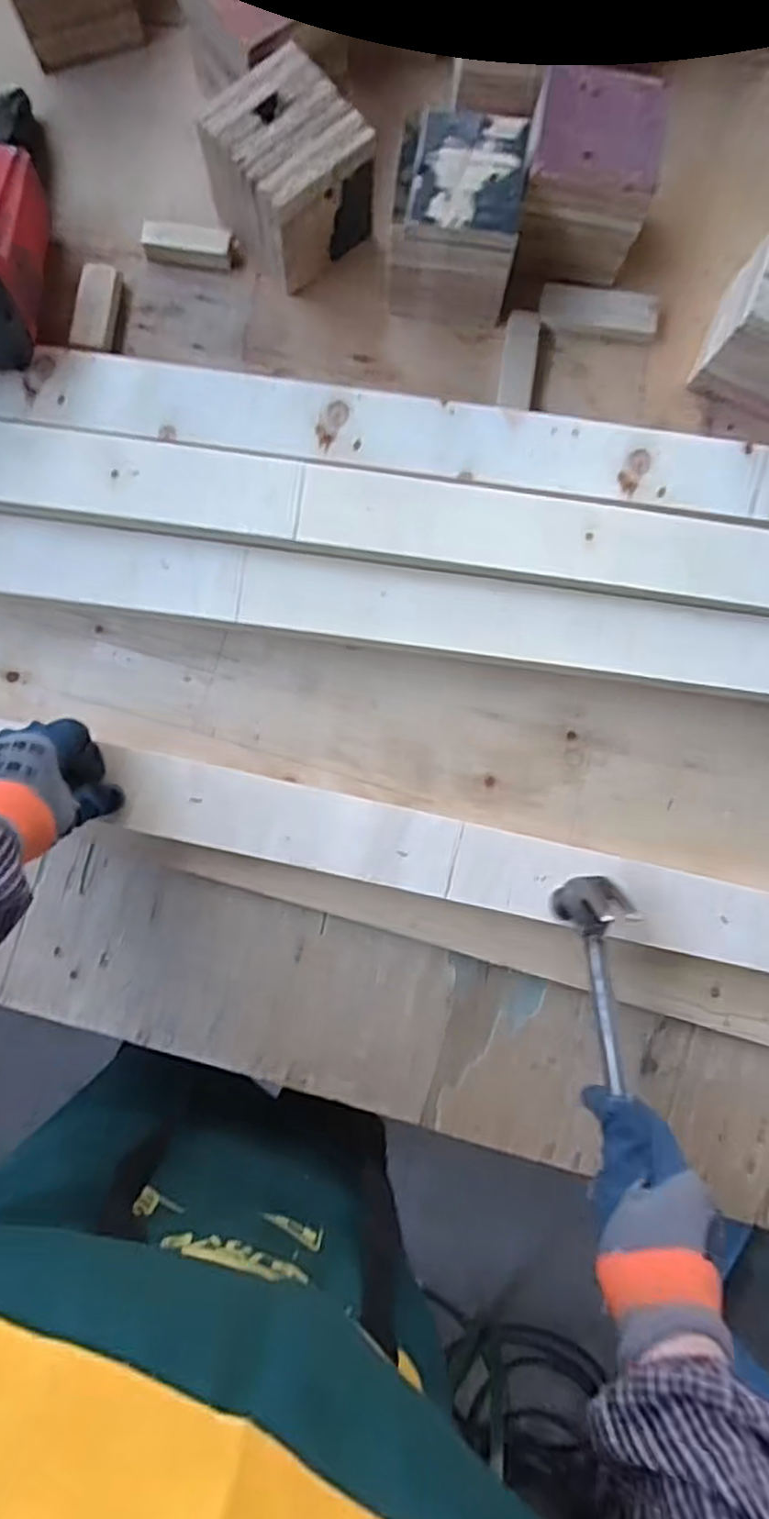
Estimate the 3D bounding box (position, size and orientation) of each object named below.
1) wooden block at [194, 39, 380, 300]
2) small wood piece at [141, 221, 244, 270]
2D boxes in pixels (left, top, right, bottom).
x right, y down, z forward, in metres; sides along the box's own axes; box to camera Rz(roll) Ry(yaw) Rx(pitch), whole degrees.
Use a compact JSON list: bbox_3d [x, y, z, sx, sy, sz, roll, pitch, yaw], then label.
[{"bbox_3d":[-0.067,-0.426,0.526,0.097,0.078,0.097,-43,89,-3],"label":"wooden block"},{"bbox_3d":[-0.150,-0.396,0.555,0.072,0.021,0.019,2,87,-1],"label":"small wood piece"}]

